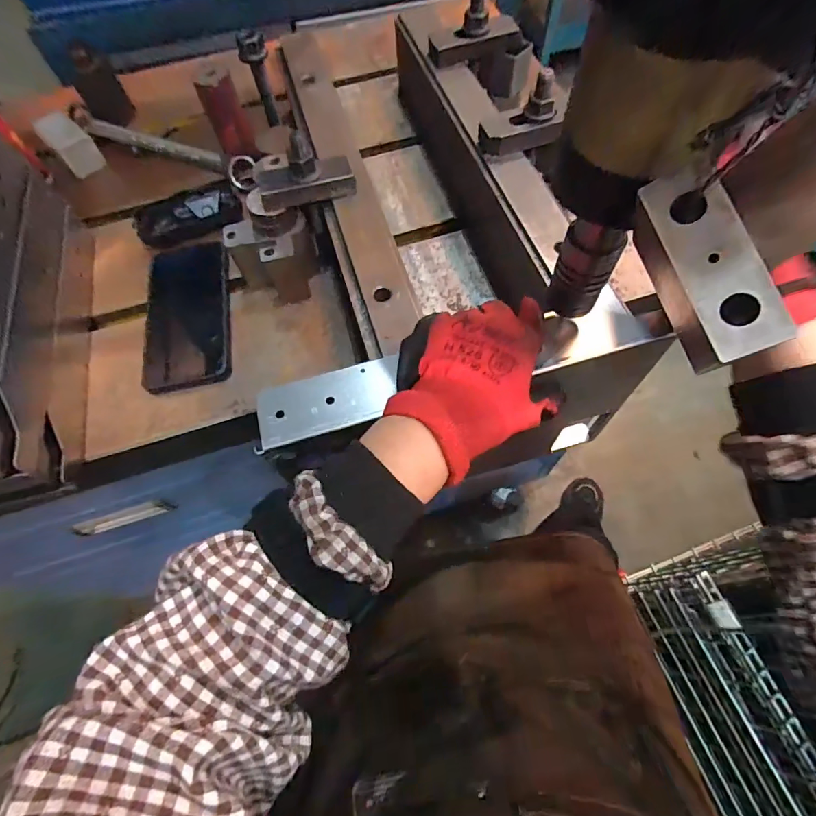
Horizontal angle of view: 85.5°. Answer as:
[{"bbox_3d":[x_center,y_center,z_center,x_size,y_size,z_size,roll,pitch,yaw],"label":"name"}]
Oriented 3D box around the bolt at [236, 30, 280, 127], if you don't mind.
[{"bbox_3d":[-0.146,-0.328,0.440,0.025,0.082,0.023,-16,65,-5],"label":"bolt"}]

